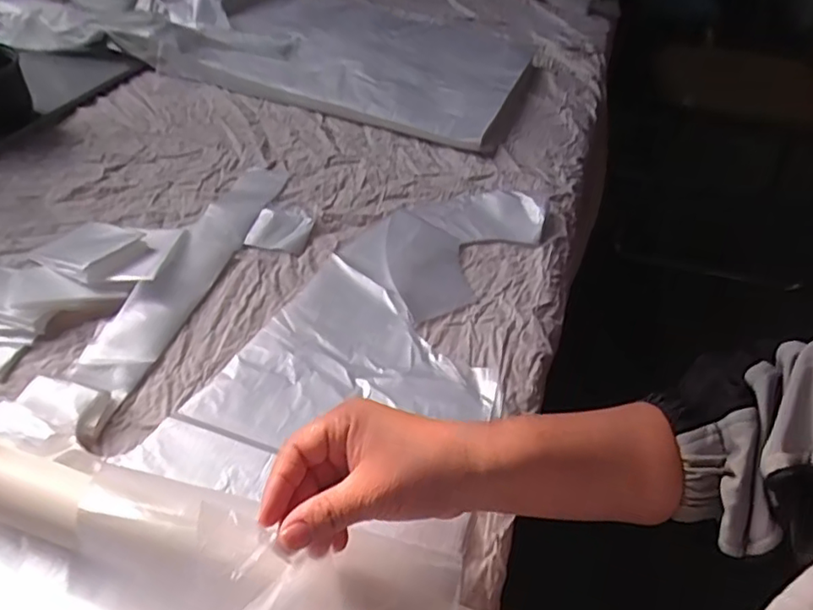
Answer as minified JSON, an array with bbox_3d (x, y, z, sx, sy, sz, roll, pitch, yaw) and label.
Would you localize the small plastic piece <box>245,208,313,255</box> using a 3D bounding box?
[{"bbox_3d":[-0.122,-0.075,0.579,0.056,0.006,0.059,12,44,5],"label":"small plastic piece"}]

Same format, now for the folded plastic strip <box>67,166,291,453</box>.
[{"bbox_3d":[-0.194,-0.033,0.521,0.054,0.012,0.349,13,44,6],"label":"folded plastic strip"}]

